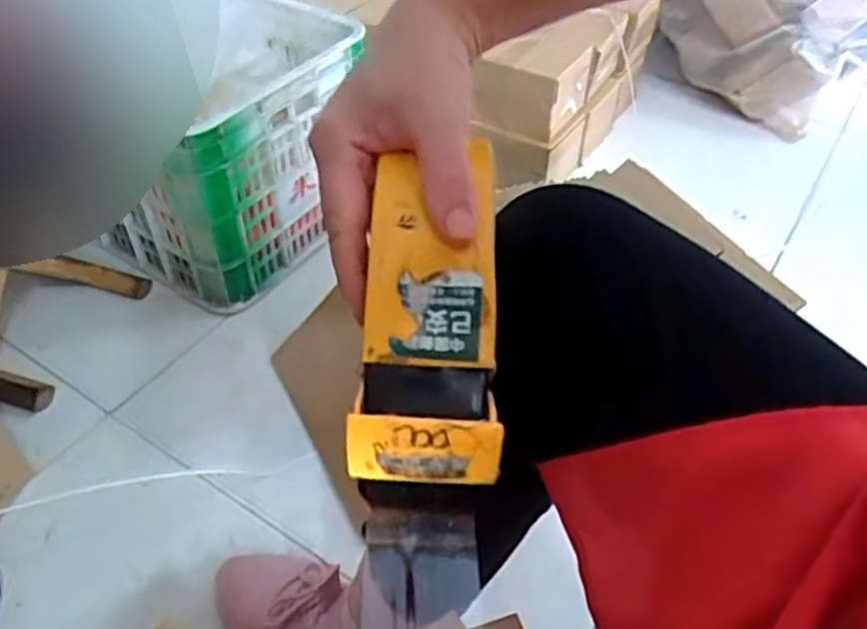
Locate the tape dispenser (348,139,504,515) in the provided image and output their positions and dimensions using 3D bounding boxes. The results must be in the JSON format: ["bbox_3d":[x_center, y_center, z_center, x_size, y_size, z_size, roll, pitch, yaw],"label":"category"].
[{"bbox_3d":[-0.003,0.004,0.313,0.059,0.034,0.157,1,77,0],"label":"tape dispenser"}]

